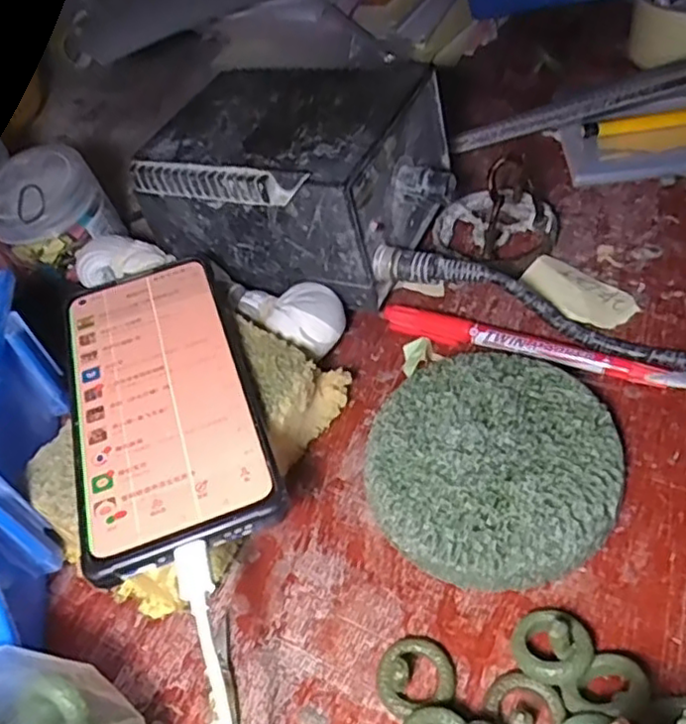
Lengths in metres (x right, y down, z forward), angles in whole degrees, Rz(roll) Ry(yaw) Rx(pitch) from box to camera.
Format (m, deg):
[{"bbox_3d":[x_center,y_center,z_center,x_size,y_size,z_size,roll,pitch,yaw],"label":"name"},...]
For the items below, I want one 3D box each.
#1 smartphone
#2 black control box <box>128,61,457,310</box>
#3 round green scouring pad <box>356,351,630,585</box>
[{"bbox_3d":[-0.079,0.011,0.284,0.077,0.013,0.161,-20,50,-6],"label":"smartphone"},{"bbox_3d":[-0.023,-0.105,0.371,0.146,0.081,0.114,15,55,23],"label":"black control box"},{"bbox_3d":[0.061,0.041,0.278,0.098,0.021,0.099,-5,50,6],"label":"round green scouring pad"}]

